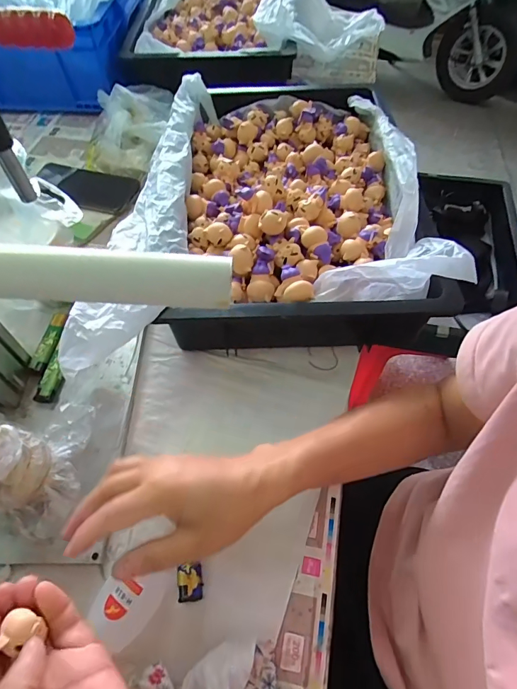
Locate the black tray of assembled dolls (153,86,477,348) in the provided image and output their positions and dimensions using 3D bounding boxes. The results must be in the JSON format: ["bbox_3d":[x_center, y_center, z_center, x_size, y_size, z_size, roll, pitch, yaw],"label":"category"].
[{"bbox_3d":[0.051,-0.188,0.539,0.279,0.121,0.434,0,53,-2],"label":"black tray of assembled dolls"}]

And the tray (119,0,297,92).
[{"bbox_3d":[-0.099,-0.683,0.848,0.314,0.064,0.479,0,53,-3],"label":"tray"}]

